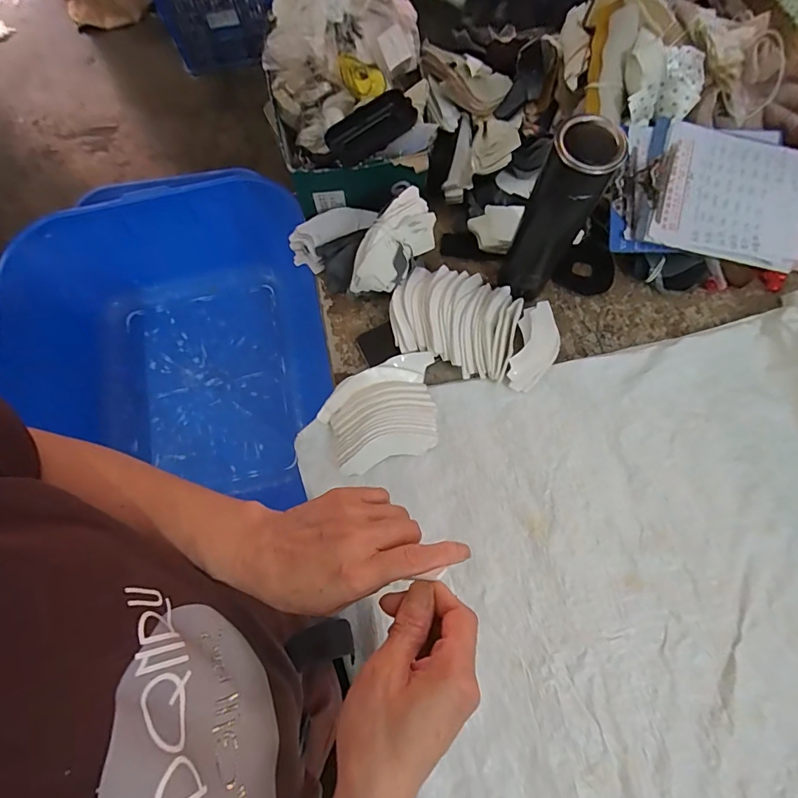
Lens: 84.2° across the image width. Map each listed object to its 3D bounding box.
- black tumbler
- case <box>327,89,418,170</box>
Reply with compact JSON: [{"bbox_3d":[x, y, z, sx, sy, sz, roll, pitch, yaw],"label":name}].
[{"bbox_3d":[0.165,-0.188,0.482,0.062,0.219,0.057,0,74,1],"label":"black tumbler"},{"bbox_3d":[-0.032,-0.327,0.537,0.107,0.026,0.046,-32,76,-8],"label":"case"}]

